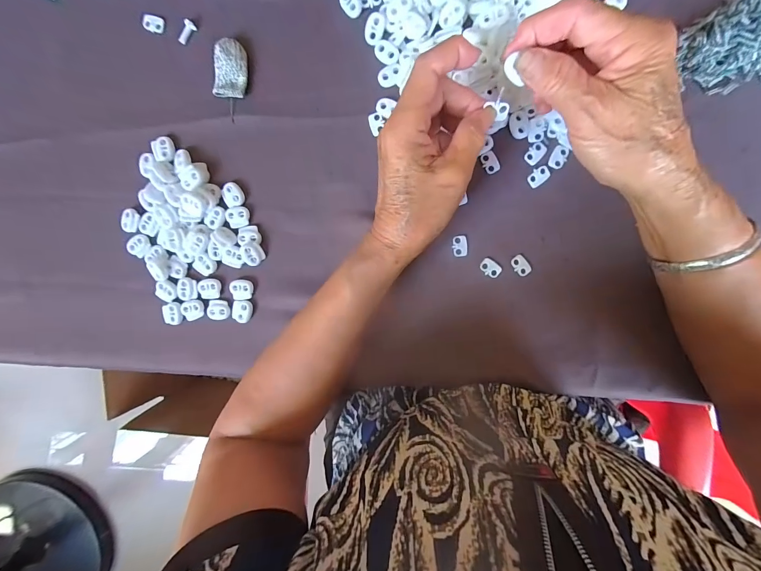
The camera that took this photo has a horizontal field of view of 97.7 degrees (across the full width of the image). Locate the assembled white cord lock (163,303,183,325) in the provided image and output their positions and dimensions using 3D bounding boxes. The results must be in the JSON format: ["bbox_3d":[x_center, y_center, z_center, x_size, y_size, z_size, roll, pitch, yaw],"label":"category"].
[{"bbox_3d":[-0.202,0.028,0.323,0.018,0.005,0.022,-14,96,6],"label":"assembled white cord lock"}]

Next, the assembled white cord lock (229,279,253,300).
[{"bbox_3d":[-0.133,0.004,0.318,0.020,0.005,0.019,-2,97,5],"label":"assembled white cord lock"}]

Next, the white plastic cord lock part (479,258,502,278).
[{"bbox_3d":[0.099,-0.016,0.299,0.018,0.004,0.014,28,98,1],"label":"white plastic cord lock part"}]

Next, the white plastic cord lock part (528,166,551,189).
[{"bbox_3d":[0.137,-0.094,0.287,0.019,0.004,0.014,-36,93,8],"label":"white plastic cord lock part"}]

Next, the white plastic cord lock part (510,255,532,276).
[{"bbox_3d":[0.126,-0.017,0.296,0.013,0.004,0.019,-36,93,8],"label":"white plastic cord lock part"}]

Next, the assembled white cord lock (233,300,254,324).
[{"bbox_3d":[-0.133,0.025,0.319,0.018,0.005,0.021,8,97,4],"label":"assembled white cord lock"}]

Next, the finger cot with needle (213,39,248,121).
[{"bbox_3d":[-0.133,-0.182,0.295,0.029,0.010,0.061,6,97,4],"label":"finger cot with needle"}]

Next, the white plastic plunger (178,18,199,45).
[{"bbox_3d":[-0.173,-0.225,0.296,0.009,0.007,0.021,36,98,0],"label":"white plastic plunger"}]

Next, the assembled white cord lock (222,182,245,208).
[{"bbox_3d":[-0.138,-0.084,0.310,0.022,0.008,0.022,0,95,1],"label":"assembled white cord lock"}]

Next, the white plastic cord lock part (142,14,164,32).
[{"bbox_3d":[-0.205,-0.235,0.299,0.018,0.004,0.014,13,98,3],"label":"white plastic cord lock part"}]

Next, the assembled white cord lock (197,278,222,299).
[{"bbox_3d":[-0.165,0.003,0.322,0.021,0.005,0.019,1,97,4],"label":"assembled white cord lock"}]

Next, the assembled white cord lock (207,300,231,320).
[{"bbox_3d":[-0.156,0.024,0.319,0.022,0.005,0.019,4,97,4],"label":"assembled white cord lock"}]

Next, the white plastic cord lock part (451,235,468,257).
[{"bbox_3d":[0.072,-0.036,0.299,0.014,0.004,0.019,-8,96,5],"label":"white plastic cord lock part"}]

